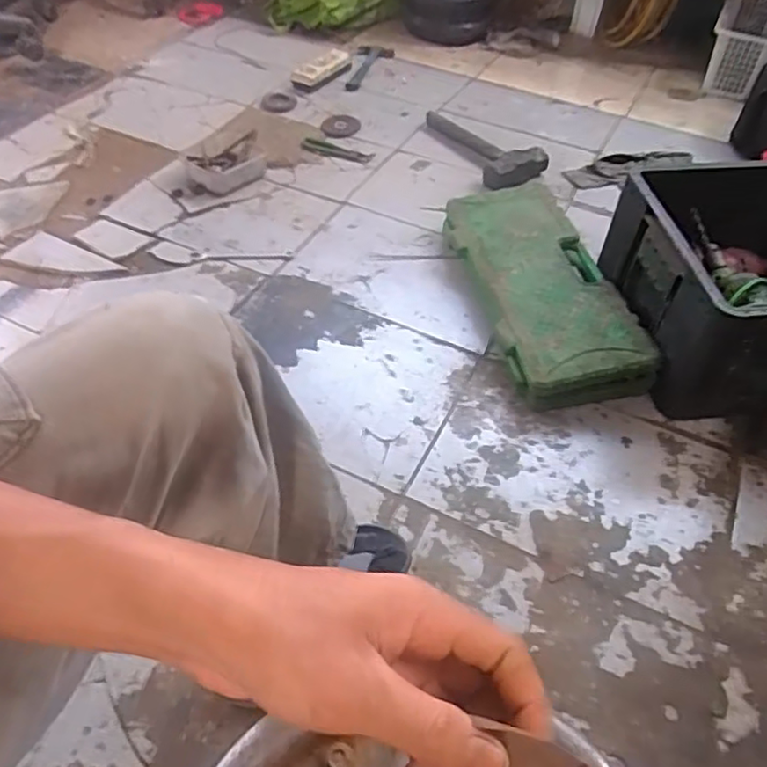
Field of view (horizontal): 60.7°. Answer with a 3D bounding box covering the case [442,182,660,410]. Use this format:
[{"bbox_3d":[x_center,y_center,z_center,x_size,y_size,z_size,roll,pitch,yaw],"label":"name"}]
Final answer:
[{"bbox_3d":[0.255,-0.168,1.113,0.205,0.089,0.493,-8,49,-9],"label":"case"}]

